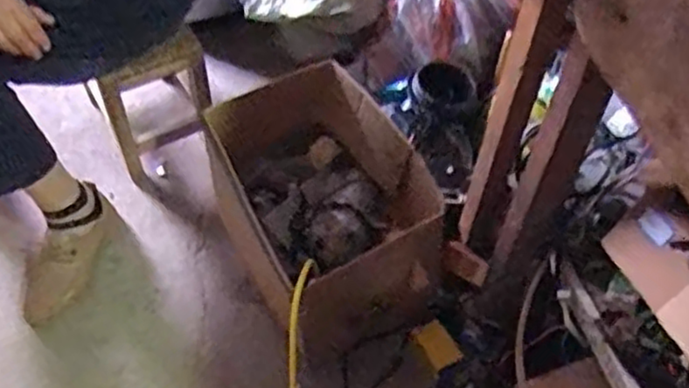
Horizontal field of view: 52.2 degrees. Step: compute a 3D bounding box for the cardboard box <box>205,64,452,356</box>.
[{"bbox_3d":[-0.031,0.020,1.109,0.276,0.217,0.407,-24,59,-18],"label":"cardboard box"}]

